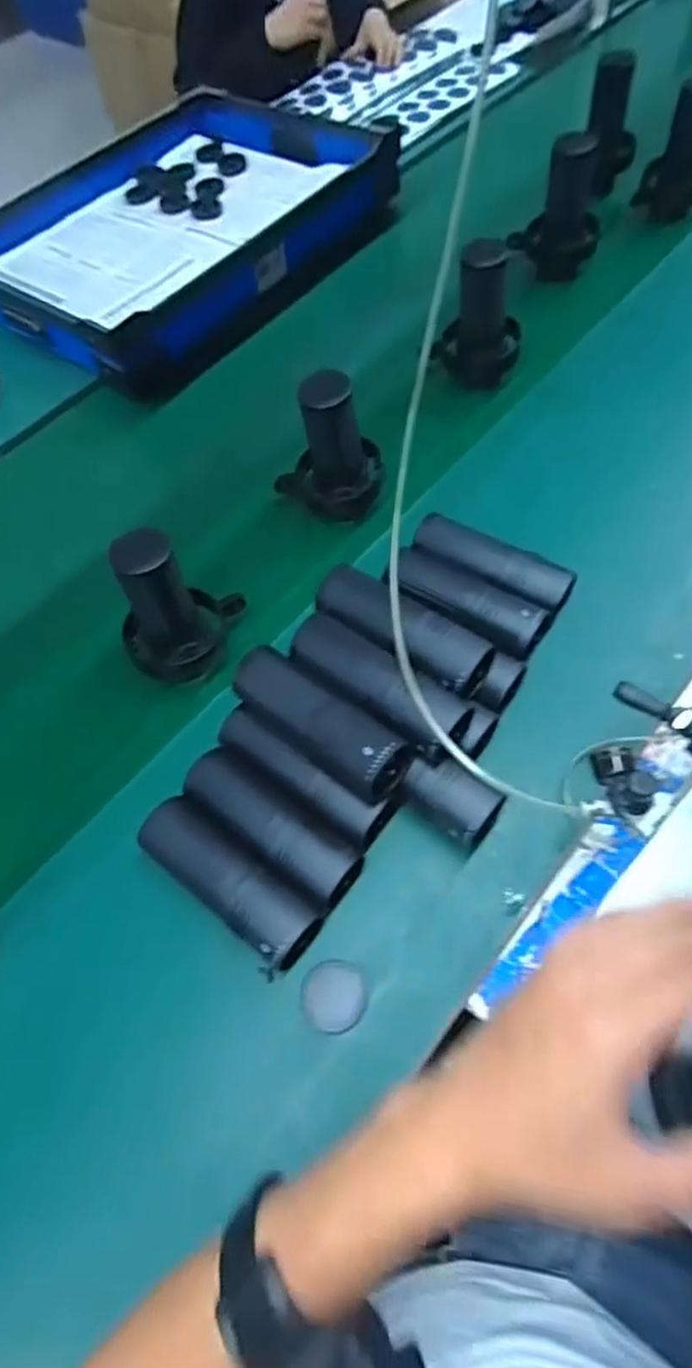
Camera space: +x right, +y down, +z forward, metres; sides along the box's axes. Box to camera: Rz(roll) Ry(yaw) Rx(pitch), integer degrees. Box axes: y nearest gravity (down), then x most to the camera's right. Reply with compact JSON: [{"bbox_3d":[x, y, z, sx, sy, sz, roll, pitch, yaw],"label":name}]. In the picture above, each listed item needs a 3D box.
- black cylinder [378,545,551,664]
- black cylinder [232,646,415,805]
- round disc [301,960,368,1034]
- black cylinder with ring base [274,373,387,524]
[{"bbox_3d":[0.112,-0.076,0.666,0.163,0.048,0.066,27,66,18],"label":"black cylinder"},{"bbox_3d":[-0.027,0.028,0.568,0.165,0.052,0.054,35,69,21],"label":"black cylinder"},{"bbox_3d":[-0.008,0.242,0.528,0.050,0.008,0.050,-2,60,3],"label":"round disc"},{"bbox_3d":[-0.020,-0.246,0.730,0.110,0.149,0.081,-11,60,-2],"label":"black cylinder with ring base"}]

